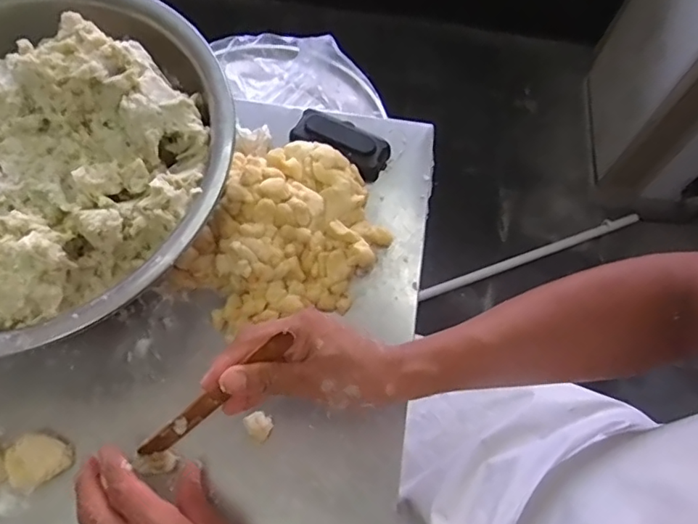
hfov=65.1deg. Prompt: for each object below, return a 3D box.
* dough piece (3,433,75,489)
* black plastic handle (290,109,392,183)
[{"bbox_3d":[-0.269,0.172,0.479,0.051,0.031,0.041,-18,68,-10],"label":"dough piece"},{"bbox_3d":[-0.007,-0.132,0.602,0.105,0.033,0.047,27,68,10],"label":"black plastic handle"}]

